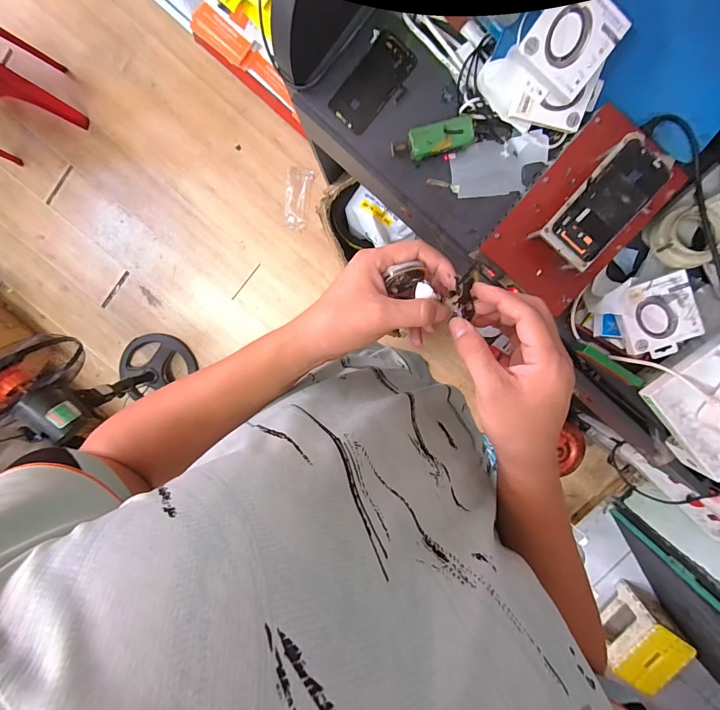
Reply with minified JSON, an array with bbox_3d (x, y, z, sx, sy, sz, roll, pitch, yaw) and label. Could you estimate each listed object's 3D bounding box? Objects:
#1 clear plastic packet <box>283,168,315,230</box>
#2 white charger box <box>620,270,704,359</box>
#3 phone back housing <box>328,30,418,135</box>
[{"bbox_3d":[-0.242,-0.607,1.369,0.094,0.015,0.225,8,99,1],"label":"clear plastic packet"},{"bbox_3d":[0.471,-0.056,0.555,0.108,0.021,0.123,-17,98,5],"label":"white charger box"},{"bbox_3d":[0.020,-0.437,0.566,0.070,0.013,0.146,40,99,-4],"label":"phone back housing"}]

